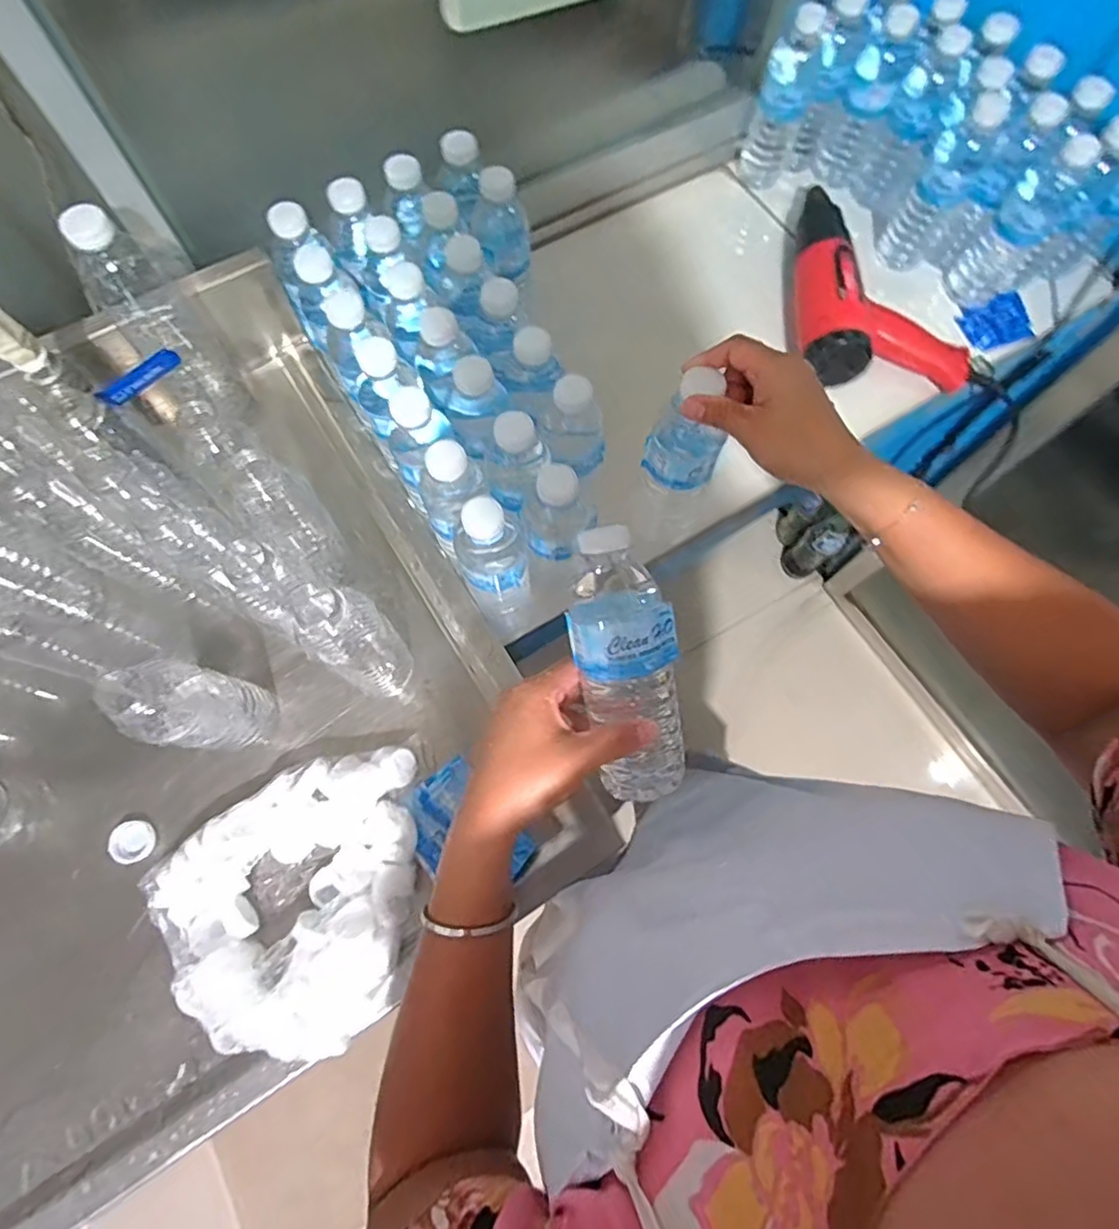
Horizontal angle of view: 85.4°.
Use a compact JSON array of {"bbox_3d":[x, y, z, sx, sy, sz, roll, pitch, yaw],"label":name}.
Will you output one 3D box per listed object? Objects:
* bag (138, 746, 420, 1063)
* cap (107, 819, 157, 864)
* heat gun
[{"bbox_3d":[-0.211,0.218,0.467,0.203,0.045,0.204,-7,71,-3],"label":"bag"},{"bbox_3d":[-0.348,0.185,0.494,0.030,0.014,0.031,0,71,-1],"label":"cap"},{"bbox_3d":[0.367,-0.372,0.683,0.193,0.065,0.252,9,71,2],"label":"heat gun"}]

